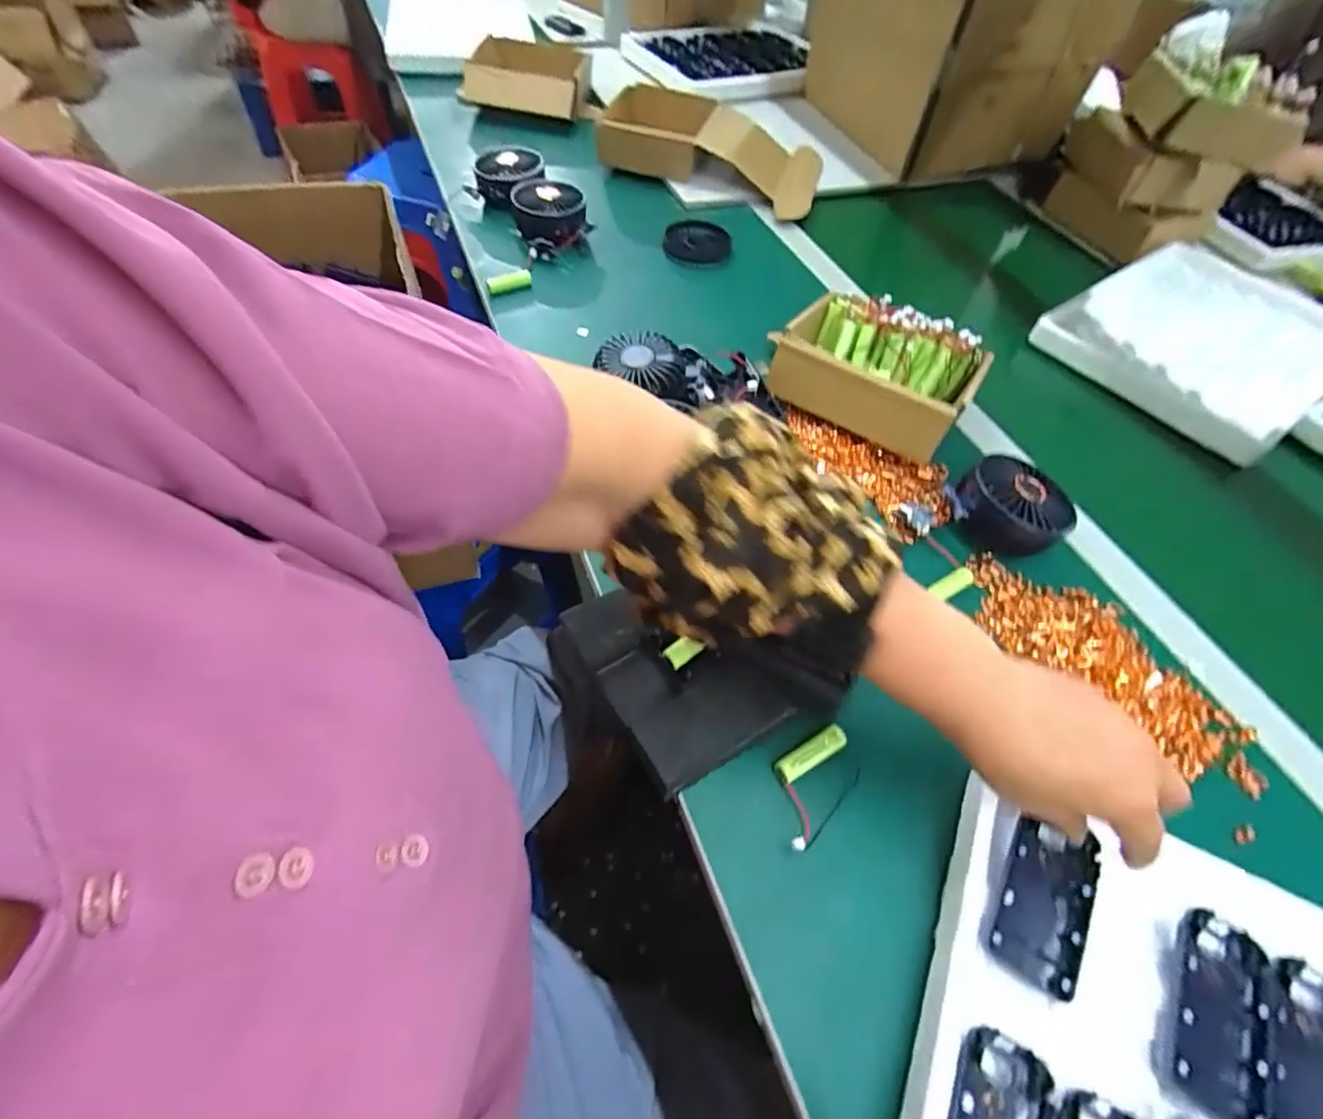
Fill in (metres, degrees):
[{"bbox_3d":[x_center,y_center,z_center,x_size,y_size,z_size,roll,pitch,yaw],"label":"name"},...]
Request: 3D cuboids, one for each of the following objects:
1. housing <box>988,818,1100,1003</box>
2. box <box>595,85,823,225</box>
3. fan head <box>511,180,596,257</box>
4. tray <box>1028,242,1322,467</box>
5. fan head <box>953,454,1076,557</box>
[{"bbox_3d":[0.211,0.188,0.316,0.044,0.012,0.081,28,58,16],"label":"housing"},{"bbox_3d":[0.068,-0.594,0.832,0.328,0.070,0.187,15,55,3],"label":"box"},{"bbox_3d":[-0.133,-0.411,0.679,0.079,0.042,0.089,-24,62,-22],"label":"fan head"},{"bbox_3d":[0.659,-0.276,0.681,0.404,0.035,0.247,-30,64,-25],"label":"tray"},{"bbox_3d":[0.286,-0.044,0.471,0.087,0.039,0.076,36,59,17],"label":"fan head"}]

